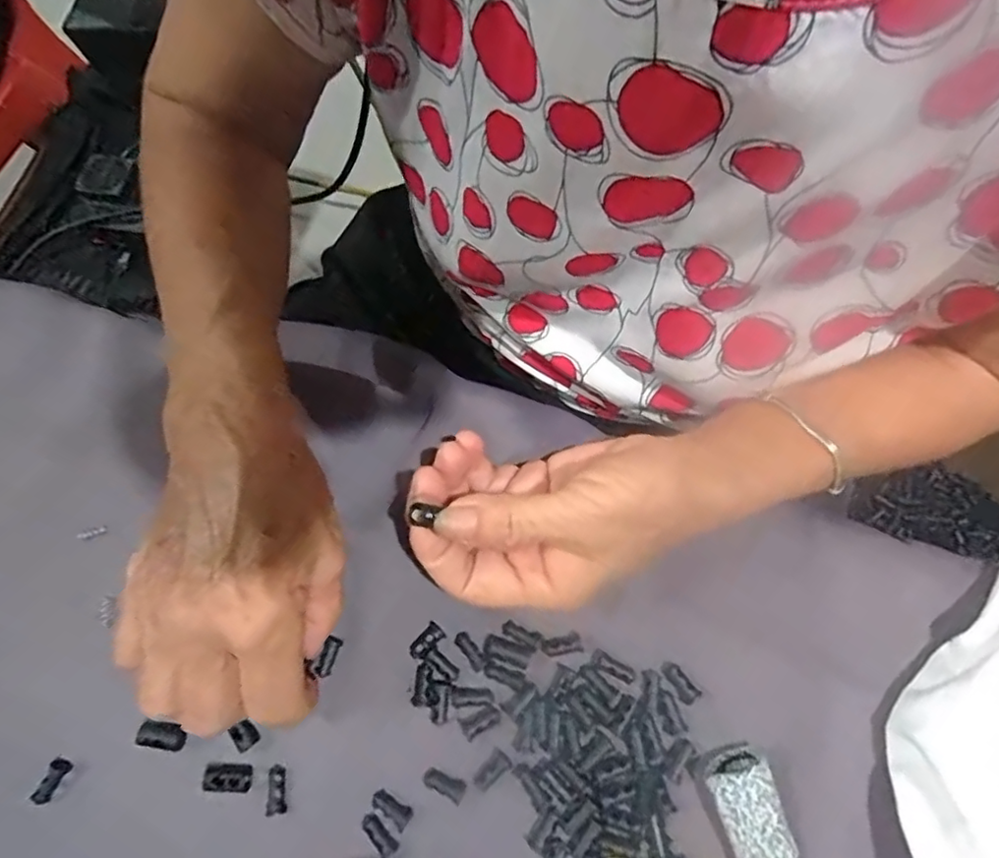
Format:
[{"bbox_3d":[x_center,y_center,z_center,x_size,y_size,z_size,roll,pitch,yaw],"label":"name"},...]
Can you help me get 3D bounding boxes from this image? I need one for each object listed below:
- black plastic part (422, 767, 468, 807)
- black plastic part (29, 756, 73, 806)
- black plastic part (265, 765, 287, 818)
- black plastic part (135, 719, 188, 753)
[{"bbox_3d":[-0.023,0.148,0.248,0.018,0.004,0.008,21,71,8],"label":"black plastic part"},{"bbox_3d":[-0.189,0.148,0.250,0.008,0.004,0.018,24,71,10],"label":"black plastic part"},{"bbox_3d":[-0.093,0.150,0.247,0.008,0.004,0.018,-8,69,-2],"label":"black plastic part"},{"bbox_3d":[-0.144,0.131,0.254,0.021,0.005,0.010,11,70,5],"label":"black plastic part"}]

